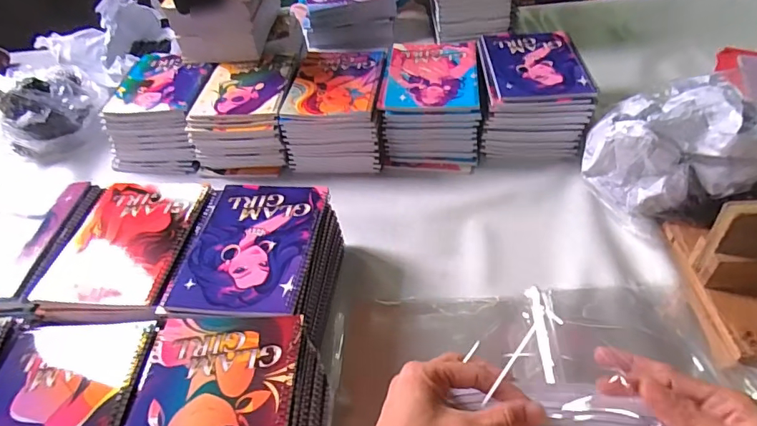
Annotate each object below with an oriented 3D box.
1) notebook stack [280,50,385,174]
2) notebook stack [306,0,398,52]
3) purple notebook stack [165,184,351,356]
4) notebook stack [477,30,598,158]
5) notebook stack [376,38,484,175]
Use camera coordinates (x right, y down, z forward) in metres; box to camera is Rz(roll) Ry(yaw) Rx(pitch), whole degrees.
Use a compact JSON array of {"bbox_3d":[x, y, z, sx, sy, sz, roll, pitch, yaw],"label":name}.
[{"bbox_3d":[-0.066,-0.187,0.840,0.158,0.118,0.205,0,48,9],"label":"notebook stack"},{"bbox_3d":[-0.068,-0.456,1.090,0.204,0.119,0.132,-9,46,-1],"label":"notebook stack"},{"bbox_3d":[-0.149,0.070,0.607,0.165,0.100,0.205,2,47,10],"label":"purple notebook stack"},{"bbox_3d":[0.258,-0.203,0.813,0.166,0.127,0.213,-2,48,7],"label":"notebook stack"},{"bbox_3d":[0.098,-0.188,0.831,0.167,0.129,0.219,2,49,11],"label":"notebook stack"}]

